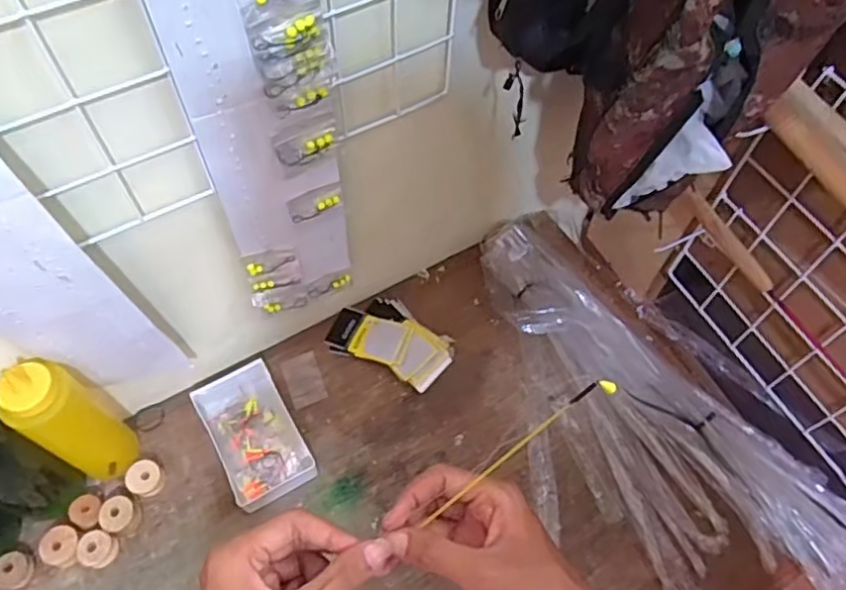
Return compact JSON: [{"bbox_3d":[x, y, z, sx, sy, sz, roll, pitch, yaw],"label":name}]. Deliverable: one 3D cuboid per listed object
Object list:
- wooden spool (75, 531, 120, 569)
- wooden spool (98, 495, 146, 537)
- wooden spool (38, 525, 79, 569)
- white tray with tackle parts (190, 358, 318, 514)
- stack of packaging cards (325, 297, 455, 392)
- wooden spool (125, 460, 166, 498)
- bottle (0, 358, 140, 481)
[{"bbox_3d":[-0.316,0.247,0.621,0.031,0.026,0.030,1,60,-1],"label":"wooden spool"},{"bbox_3d":[-0.302,0.222,0.638,0.031,0.023,0.039,-35,66,-20],"label":"wooden spool"},{"bbox_3d":[-0.347,0.244,0.620,0.039,0.027,0.035,11,60,5],"label":"wooden spool"},{"bbox_3d":[-0.180,0.146,0.681,0.083,0.029,0.143,-25,63,-15],"label":"white tray with tackle parts"},{"bbox_3d":[-0.035,0.048,0.742,0.143,0.030,0.084,24,62,12],"label":"stack of packaging cards"},{"bbox_3d":[-0.284,0.189,0.656,0.033,0.025,0.033,1,60,-1],"label":"wooden spool"},{"bbox_3d":[-0.329,0.116,0.595,0.061,0.187,0.060,1,60,-1],"label":"bottle"}]

